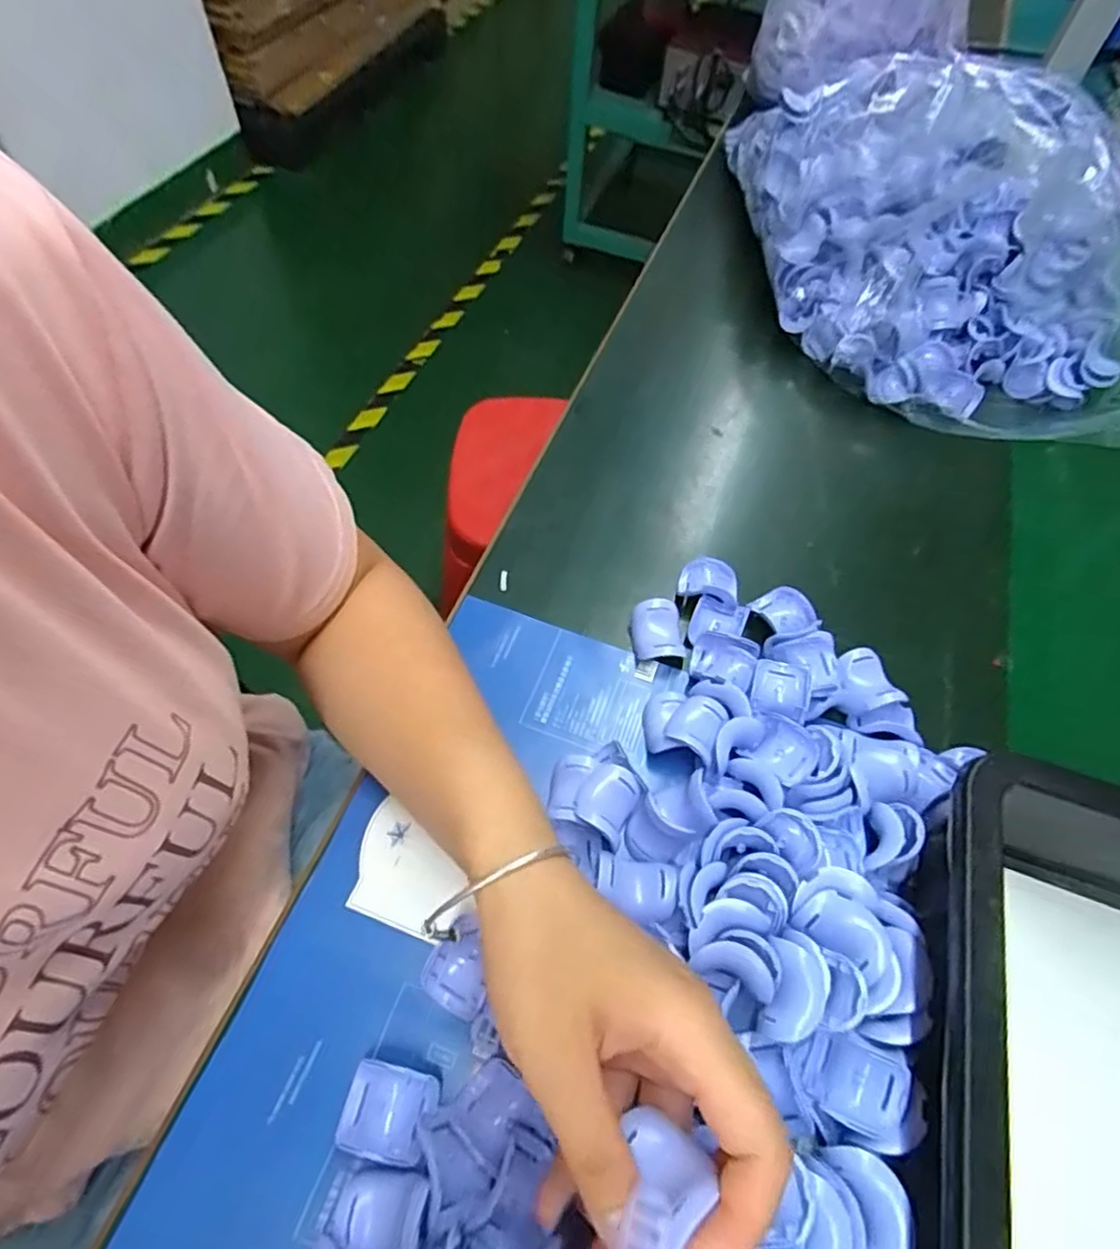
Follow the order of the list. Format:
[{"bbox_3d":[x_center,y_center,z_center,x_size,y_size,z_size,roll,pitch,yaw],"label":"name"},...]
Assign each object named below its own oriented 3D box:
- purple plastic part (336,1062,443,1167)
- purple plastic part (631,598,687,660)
[{"bbox_3d":[-0.071,0.201,0.269,0.036,0.011,0.031,13,58,6],"label":"purple plastic part"},{"bbox_3d":[0.058,0.006,0.394,0.029,0.018,0.039,-4,58,-5],"label":"purple plastic part"}]

